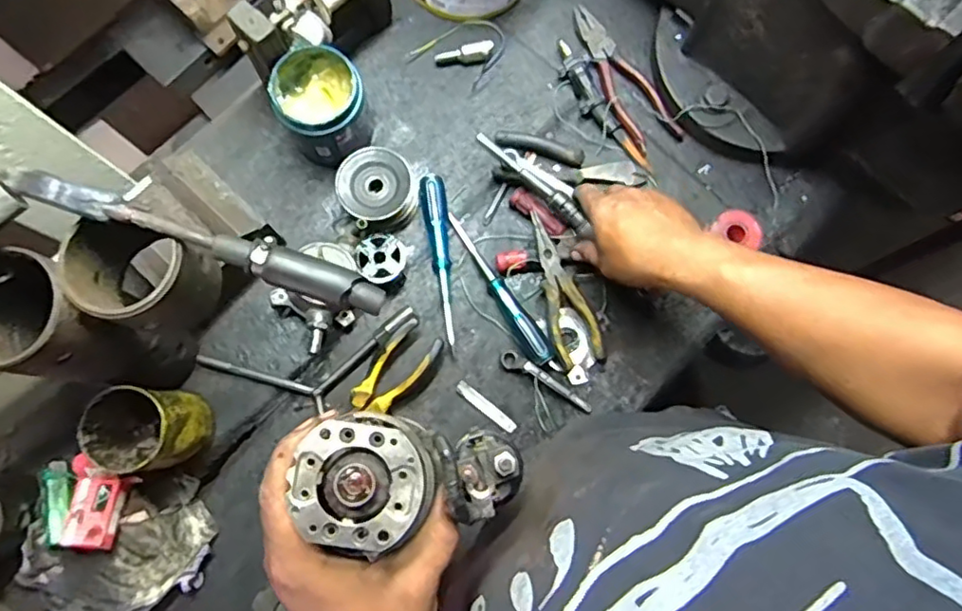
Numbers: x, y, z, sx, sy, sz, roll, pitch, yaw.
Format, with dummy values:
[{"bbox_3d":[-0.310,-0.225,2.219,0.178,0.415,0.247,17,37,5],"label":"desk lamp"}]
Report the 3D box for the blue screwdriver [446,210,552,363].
[{"bbox_3d":[0.018,-0.020,0.678,0.026,0.020,0.192,-34,81,-6],"label":"blue screwdriver"}]

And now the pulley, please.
[{"bbox_3d":[-0.113,-0.127,0.691,0.083,0.051,0.083,0,79,0],"label":"pulley"}]

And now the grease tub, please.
[{"bbox_3d":[-0.170,-0.213,0.679,0.095,0.100,0.101,-37,82,-7],"label":"grease tub"}]

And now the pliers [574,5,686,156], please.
[{"bbox_3d":[0.159,-0.268,0.727,0.056,0.014,0.199,-30,81,-6],"label":"pliers"}]

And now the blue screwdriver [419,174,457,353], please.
[{"bbox_3d":[-0.043,-0.048,0.682,0.028,0.029,0.194,-8,79,-2],"label":"blue screwdriver"}]

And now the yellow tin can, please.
[{"bbox_3d":[-0.325,0.120,0.611,0.097,0.114,0.079,-12,79,-3],"label":"yellow tin can"}]

